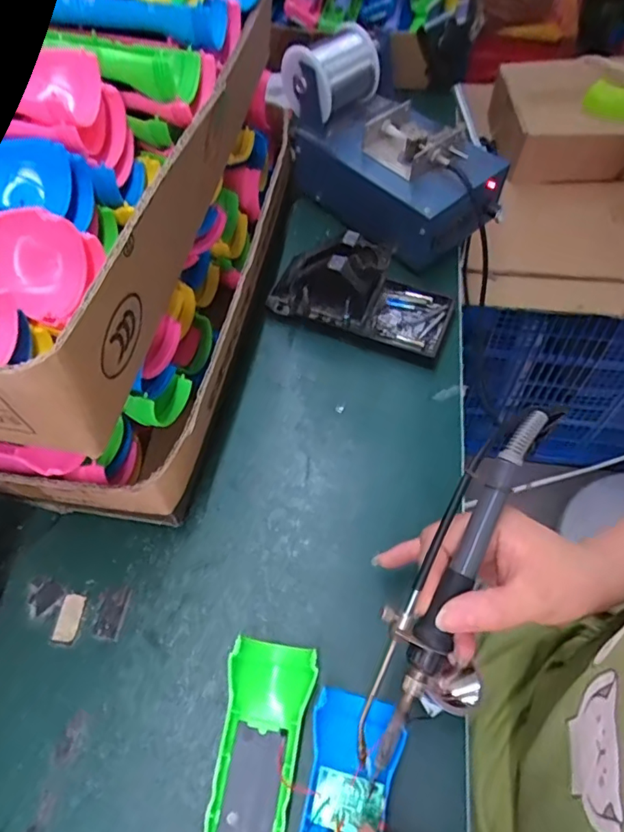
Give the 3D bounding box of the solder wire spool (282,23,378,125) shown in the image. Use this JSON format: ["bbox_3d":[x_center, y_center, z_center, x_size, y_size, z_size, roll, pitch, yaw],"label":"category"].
[{"bbox_3d":[0.013,-0.328,0.505,0.077,0.058,0.082,-37,66,-19],"label":"solder wire spool"}]

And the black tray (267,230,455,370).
[{"bbox_3d":[0.045,-0.110,0.464,0.154,0.071,0.074,20,61,12],"label":"black tray"}]

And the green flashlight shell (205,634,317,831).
[{"bbox_3d":[-0.035,0.208,0.300,0.048,0.028,0.156,10,61,6],"label":"green flashlight shell"}]

